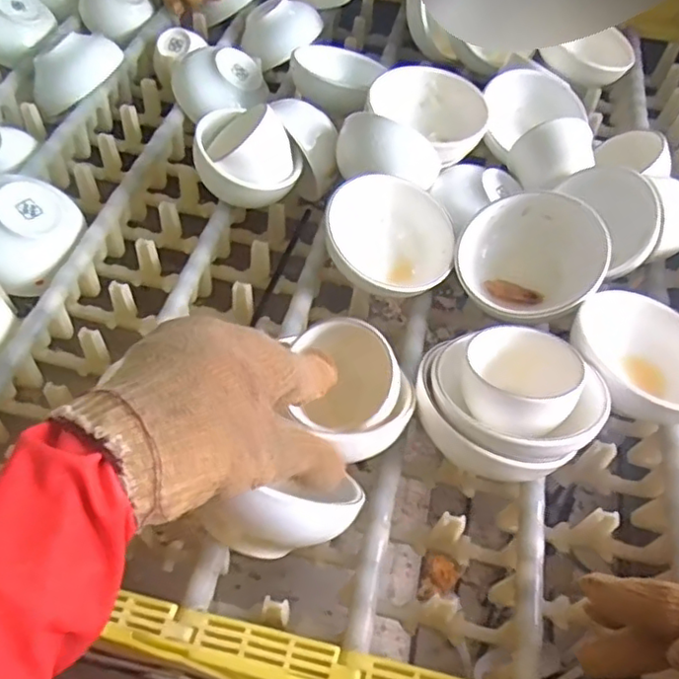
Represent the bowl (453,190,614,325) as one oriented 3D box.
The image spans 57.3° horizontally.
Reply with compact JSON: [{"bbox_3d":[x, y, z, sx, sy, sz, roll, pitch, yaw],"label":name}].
[{"bbox_3d":[0.156,-0.070,0.515,0.115,0.059,0.115,-1,84,8],"label":"bowl"}]

